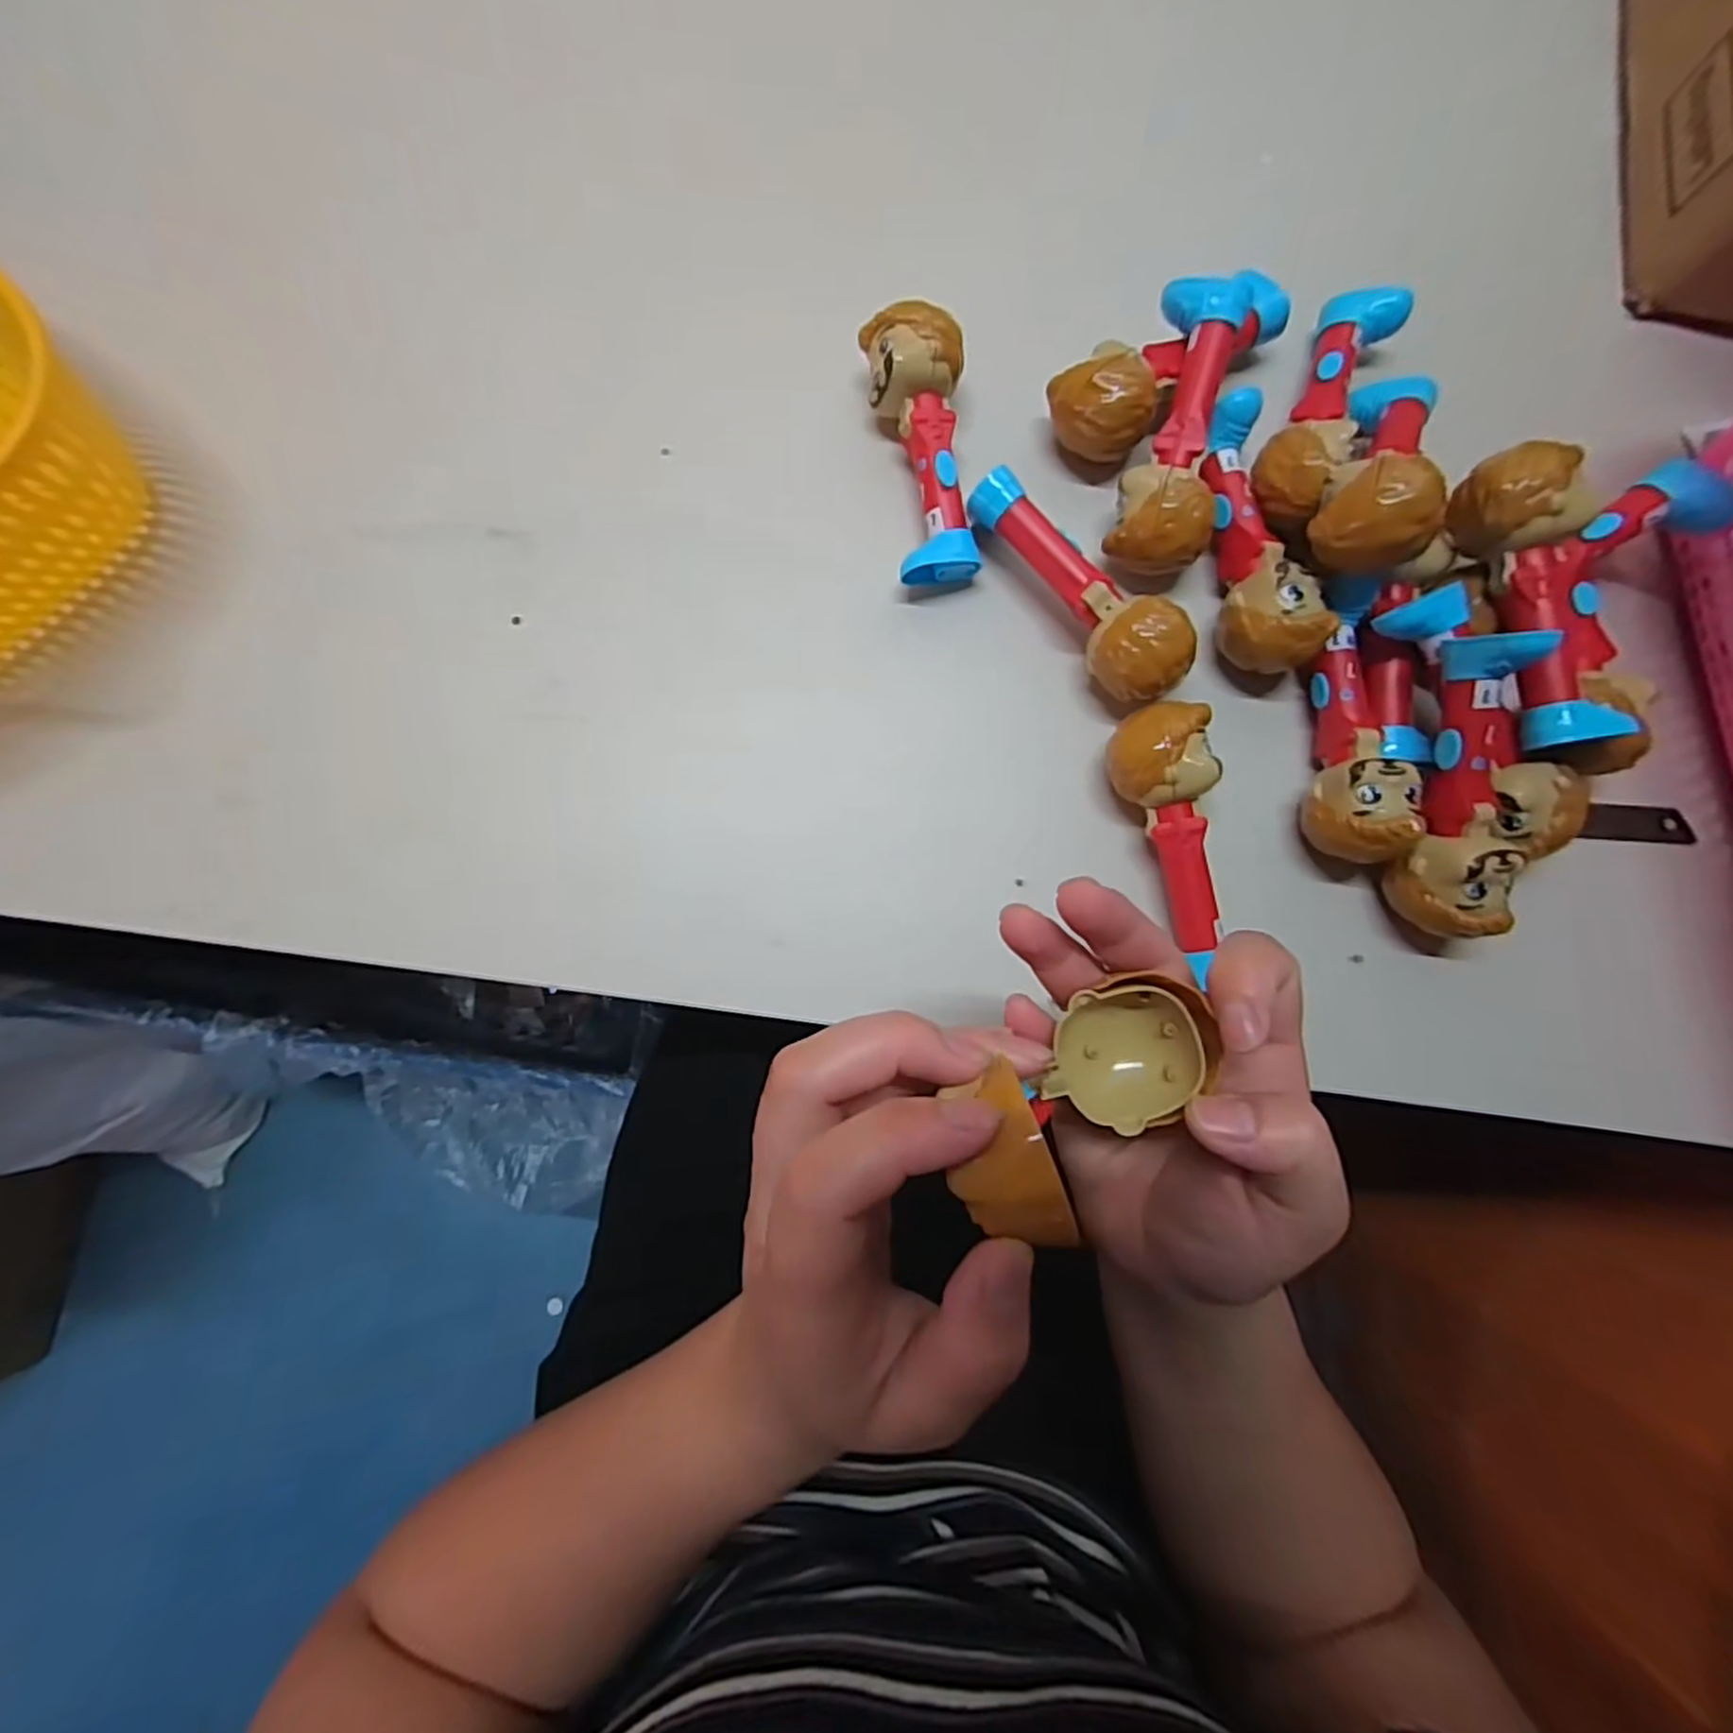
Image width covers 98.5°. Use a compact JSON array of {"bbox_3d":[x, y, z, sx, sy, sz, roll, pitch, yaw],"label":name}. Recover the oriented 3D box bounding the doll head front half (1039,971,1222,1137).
[{"bbox_3d":[0.076,0.053,0.215,0.040,0.020,0.041,18,82,1],"label":"doll head front half"}]

